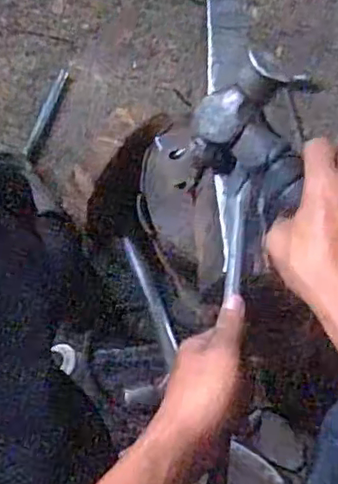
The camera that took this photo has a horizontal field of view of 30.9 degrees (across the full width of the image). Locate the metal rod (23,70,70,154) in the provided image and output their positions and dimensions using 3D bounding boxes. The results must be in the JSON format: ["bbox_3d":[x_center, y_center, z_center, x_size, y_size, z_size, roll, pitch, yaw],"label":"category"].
[{"bbox_3d":[-0.186,-0.197,0.925,0.015,0.007,0.146,22,78,3],"label":"metal rod"}]

